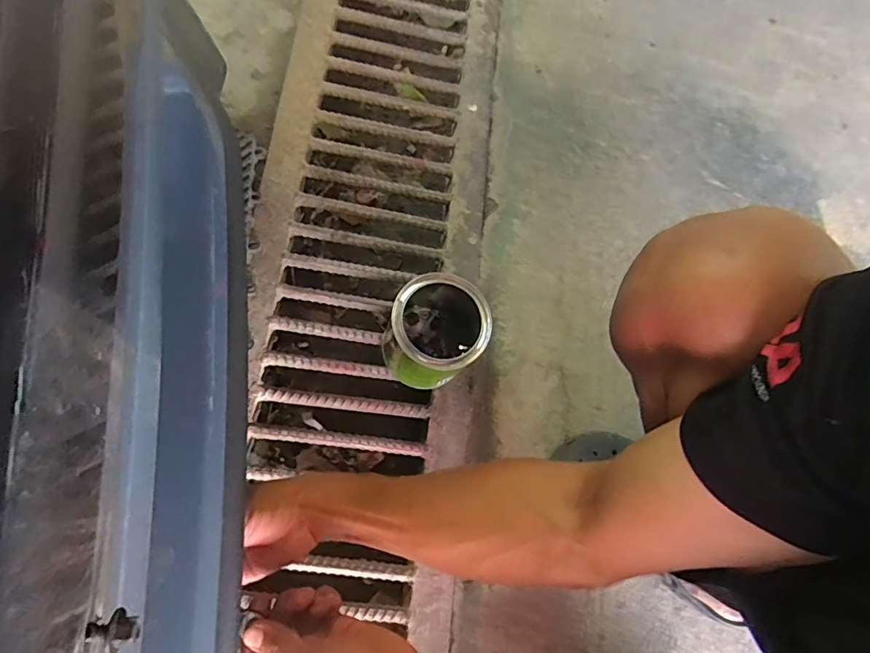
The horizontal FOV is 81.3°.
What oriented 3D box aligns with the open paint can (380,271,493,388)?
[{"bbox_3d":[0.003,0.006,0.613,0.115,0.138,0.124,2,73,-6],"label":"open paint can"}]

